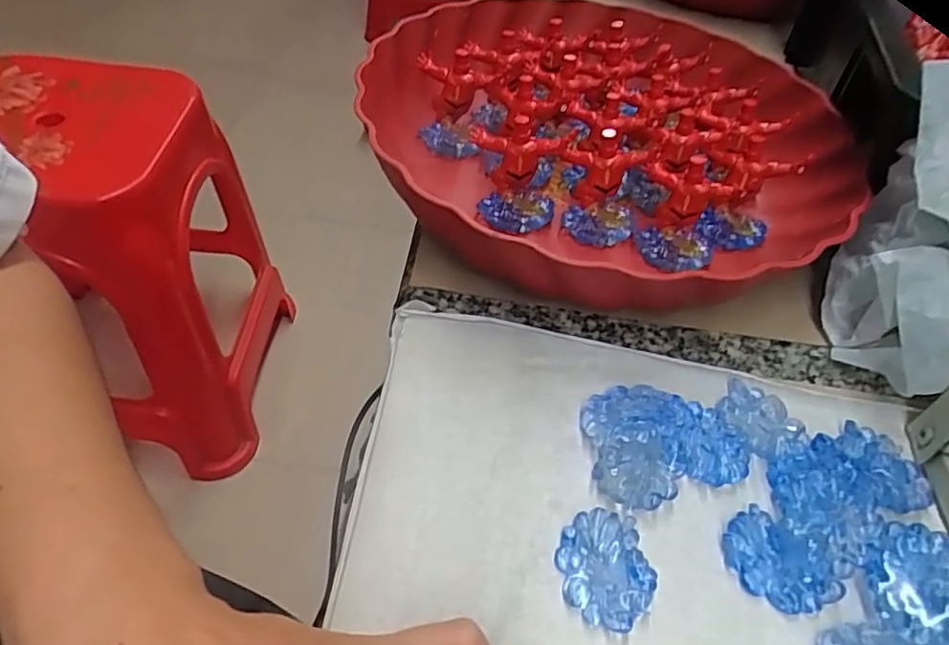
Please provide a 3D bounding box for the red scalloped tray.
[{"bbox_3d":[0.060,-0.097,0.330,0.233,0.053,0.244,-20,53,-24],"label":"red scalloped tray"}]

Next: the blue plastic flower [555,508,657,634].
[{"bbox_3d":[0.043,0.080,0.206,0.029,0.006,0.036,-2,48,-9],"label":"blue plastic flower"}]

